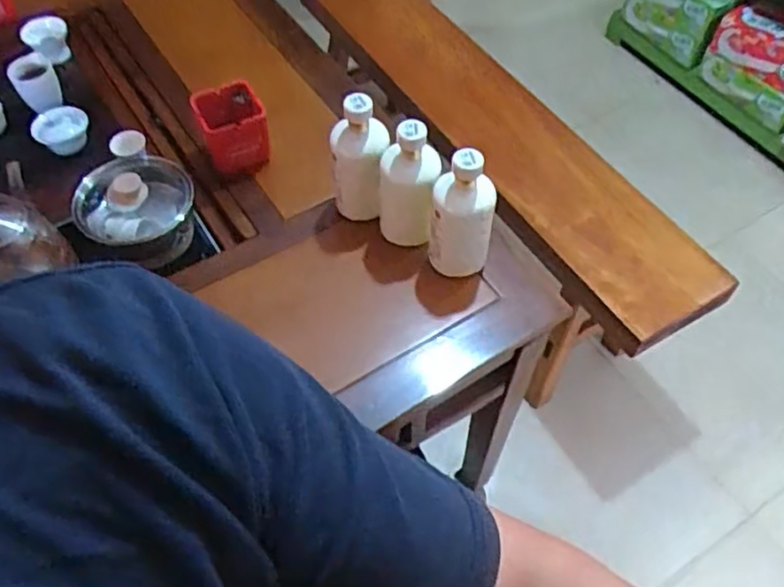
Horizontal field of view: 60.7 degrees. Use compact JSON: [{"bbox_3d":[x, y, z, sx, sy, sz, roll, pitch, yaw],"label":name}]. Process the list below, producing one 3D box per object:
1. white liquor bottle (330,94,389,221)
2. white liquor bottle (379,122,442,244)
[{"bbox_3d":[-0.045,-0.186,0.929,0.077,0.191,0.069,-3,56,-3],"label":"white liquor bottle"},{"bbox_3d":[0.022,-0.139,0.903,0.076,0.192,0.059,1,56,0],"label":"white liquor bottle"}]

